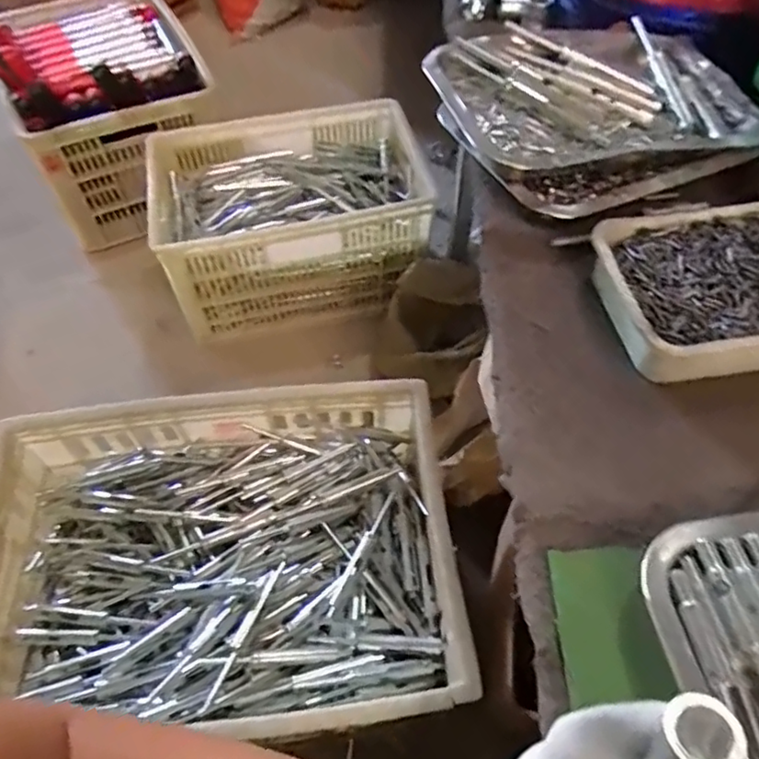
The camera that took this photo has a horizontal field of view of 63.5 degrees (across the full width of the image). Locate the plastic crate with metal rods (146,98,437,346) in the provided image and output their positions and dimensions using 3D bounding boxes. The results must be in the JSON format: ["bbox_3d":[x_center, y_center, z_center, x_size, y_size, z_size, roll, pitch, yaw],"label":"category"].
[{"bbox_3d":[-0.153,-0.295,1.156,0.474,0.241,0.308,-12,57,-8],"label":"plastic crate with metal rods"}]

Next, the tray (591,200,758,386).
[{"bbox_3d":[0.245,-0.064,0.428,0.177,0.038,0.130,-9,56,-6],"label":"tray"}]

